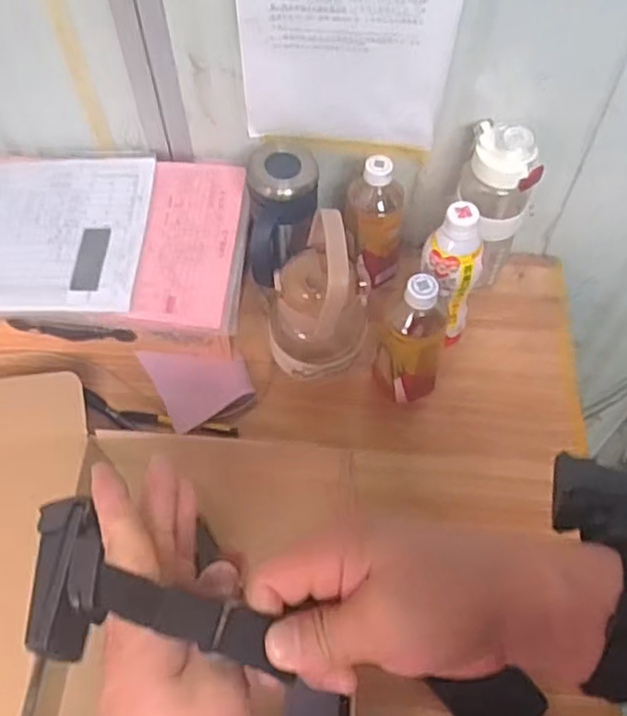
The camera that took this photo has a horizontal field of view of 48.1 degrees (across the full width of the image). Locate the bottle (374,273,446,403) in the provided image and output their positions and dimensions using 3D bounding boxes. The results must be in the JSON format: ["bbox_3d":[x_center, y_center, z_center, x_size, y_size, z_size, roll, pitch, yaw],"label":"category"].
[{"bbox_3d":[0.107,-0.019,0.763,0.066,0.198,0.074,13,60,8],"label":"bottle"}]

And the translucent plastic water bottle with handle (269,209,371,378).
[{"bbox_3d":[0.004,-0.062,0.754,0.093,0.177,0.093,0,59,0],"label":"translucent plastic water bottle with handle"}]

